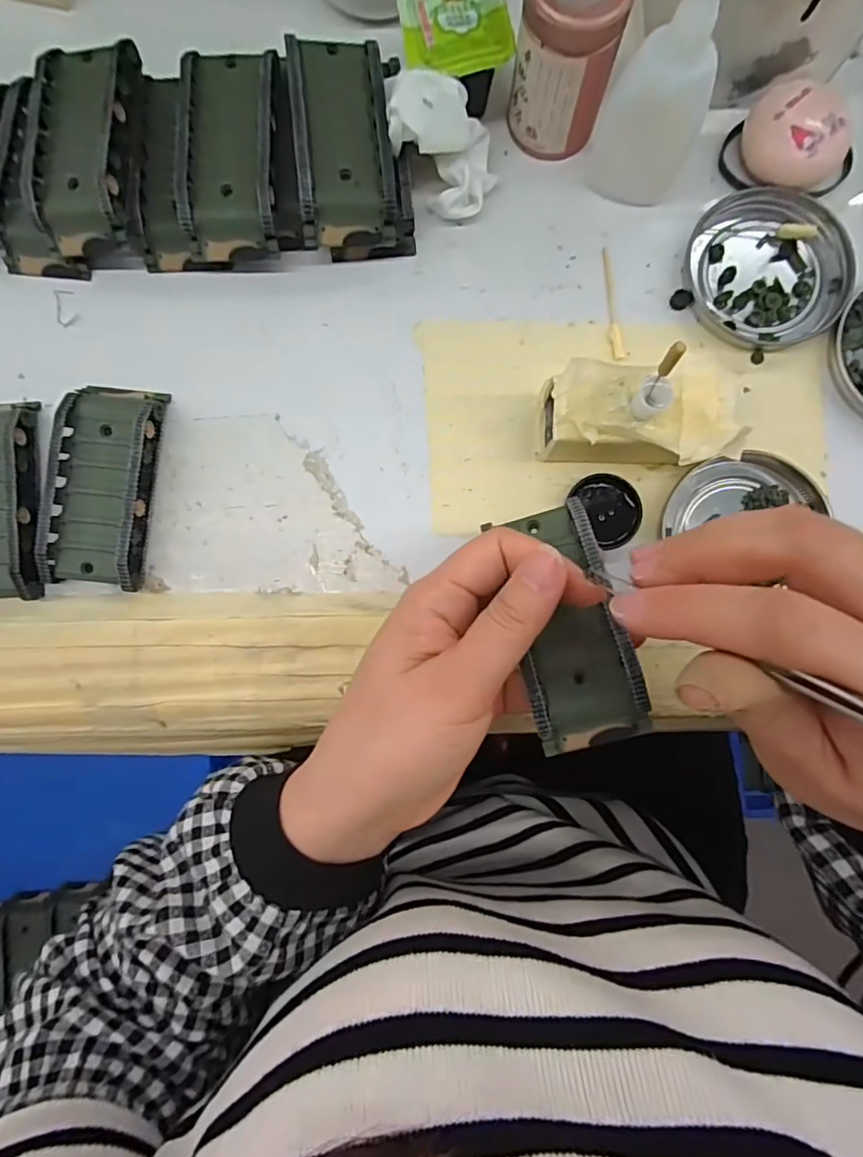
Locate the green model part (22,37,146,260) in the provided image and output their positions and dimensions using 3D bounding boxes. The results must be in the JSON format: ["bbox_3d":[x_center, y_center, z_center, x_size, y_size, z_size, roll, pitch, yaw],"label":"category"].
[{"bbox_3d":[-0.165,-0.205,0.267,0.045,0.034,0.094,1,86,0],"label":"green model part"}]

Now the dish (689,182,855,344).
[{"bbox_3d":[0.166,-0.153,0.272,0.076,0.009,0.073,0,86,0],"label":"dish"}]

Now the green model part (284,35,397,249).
[{"bbox_3d":[-0.039,-0.207,0.265,0.049,0.036,0.094,-5,86,0],"label":"green model part"}]

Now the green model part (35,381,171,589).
[{"bbox_3d":[-0.157,-0.046,0.263,0.044,0.019,0.095,6,86,1],"label":"green model part"}]

